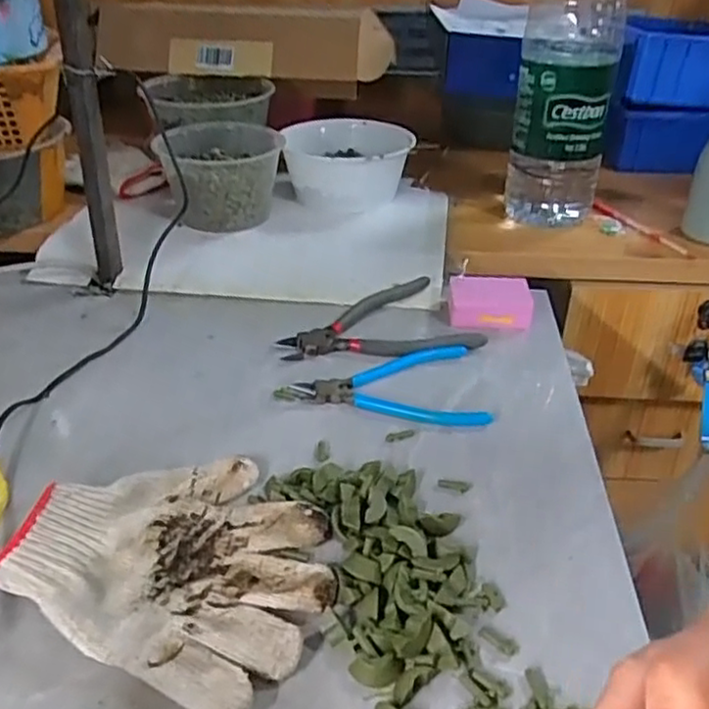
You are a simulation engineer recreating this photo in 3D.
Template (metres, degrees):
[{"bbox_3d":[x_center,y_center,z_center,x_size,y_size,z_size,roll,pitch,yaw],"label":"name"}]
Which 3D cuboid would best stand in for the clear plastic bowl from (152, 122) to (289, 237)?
[{"bbox_3d":[-0.146,-0.204,0.793,0.131,0.090,0.131,0,34,0],"label":"clear plastic bowl"}]

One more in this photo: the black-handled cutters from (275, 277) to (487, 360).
[{"bbox_3d":[0.018,-0.031,0.616,0.168,0.012,0.115,-6,34,-8],"label":"black-handled cutters"}]

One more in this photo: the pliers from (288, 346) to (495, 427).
[{"bbox_3d":[0.028,0.029,0.537,0.141,0.009,0.093,-5,34,-7],"label":"pliers"}]

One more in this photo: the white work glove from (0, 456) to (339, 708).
[{"bbox_3d":[-0.097,0.113,0.398,0.173,0.027,0.143,15,37,22],"label":"white work glove"}]

